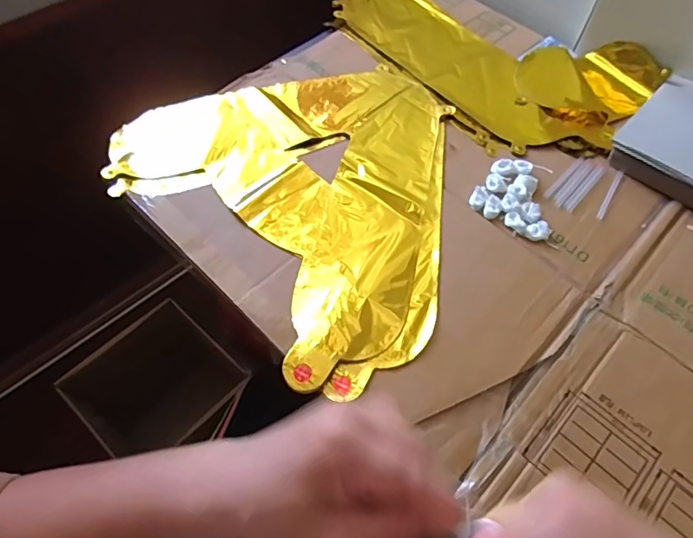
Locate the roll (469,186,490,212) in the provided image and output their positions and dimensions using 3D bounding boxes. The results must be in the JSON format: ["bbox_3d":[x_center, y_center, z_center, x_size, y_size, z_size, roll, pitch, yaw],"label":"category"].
[{"bbox_3d":[0.140,-0.075,0.516,0.016,0.007,0.027,25,63,13],"label":"roll"}]

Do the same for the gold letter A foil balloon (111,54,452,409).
[{"bbox_3d":[-0.026,-0.112,0.529,0.343,0.012,0.407,-39,68,-21],"label":"gold letter A foil balloon"}]

